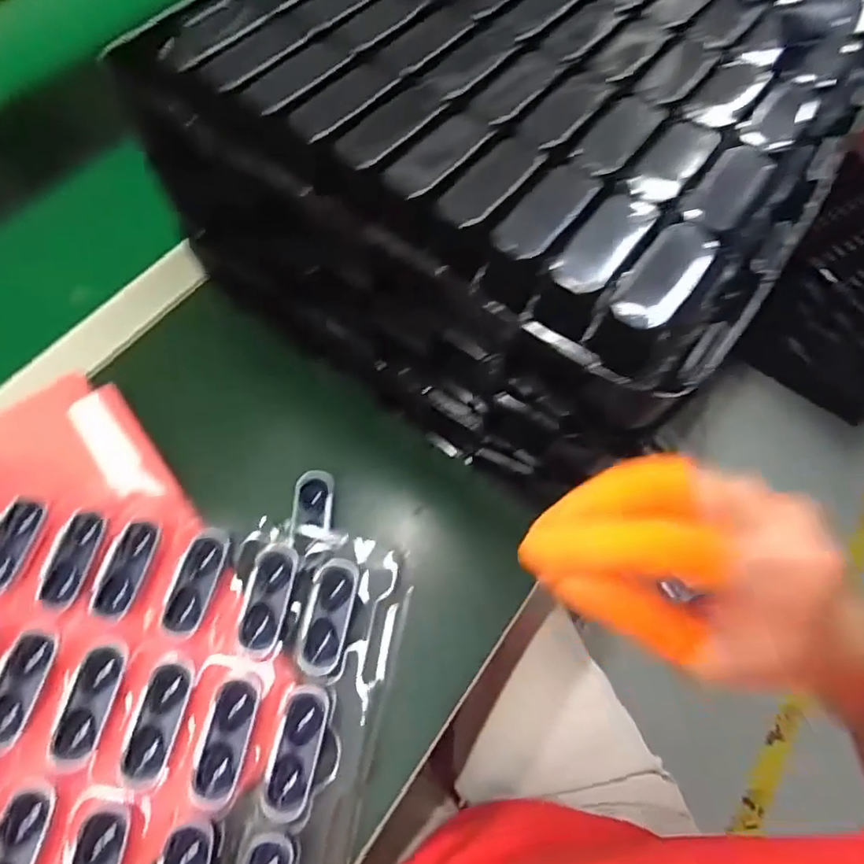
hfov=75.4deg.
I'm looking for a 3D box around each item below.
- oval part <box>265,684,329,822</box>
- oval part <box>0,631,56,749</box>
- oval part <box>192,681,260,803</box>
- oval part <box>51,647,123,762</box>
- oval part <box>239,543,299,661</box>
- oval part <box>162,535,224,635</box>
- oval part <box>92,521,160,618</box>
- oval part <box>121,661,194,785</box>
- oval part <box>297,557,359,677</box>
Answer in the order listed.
[{"bbox_3d":[-0.072,0.171,0.300,0.022,0.008,0.063,10,66,2],"label":"oval part"},{"bbox_3d":[-0.223,0.137,0.300,0.023,0.006,0.055,7,66,1],"label":"oval part"},{"bbox_3d":[-0.108,0.162,0.295,0.021,0.004,0.056,11,66,2],"label":"oval part"},{"bbox_3d":[-0.184,0.143,0.298,0.021,0.004,0.054,11,66,2],"label":"oval part"},{"bbox_3d":[-0.095,0.096,0.323,0.025,0.004,0.063,8,66,1],"label":"oval part"},{"bbox_3d":[-0.139,0.087,0.325,0.022,0.004,0.055,10,66,2],"label":"oval part"},{"bbox_3d":[-0.179,0.079,0.326,0.023,0.006,0.056,10,66,2],"label":"oval part"},{"bbox_3d":[-0.146,0.154,0.298,0.024,0.004,0.056,10,66,2],"label":"oval part"},{"bbox_3d":[-0.060,0.106,0.324,0.025,0.006,0.063,10,66,2],"label":"oval part"}]

